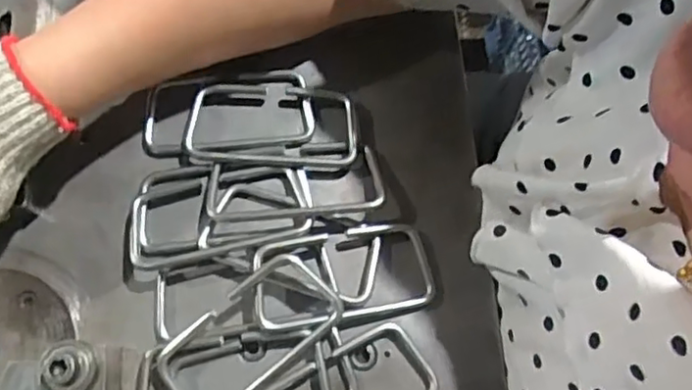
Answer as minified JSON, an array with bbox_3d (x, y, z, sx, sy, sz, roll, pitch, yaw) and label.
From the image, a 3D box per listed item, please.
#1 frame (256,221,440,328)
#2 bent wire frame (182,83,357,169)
[{"bbox_3d":[-0.001,0.045,0.370,0.104,0.016,0.052,-9,75,-3],"label":"frame"},{"bbox_3d":[-0.047,-0.045,0.394,0.106,0.010,0.055,1,74,0],"label":"bent wire frame"}]

